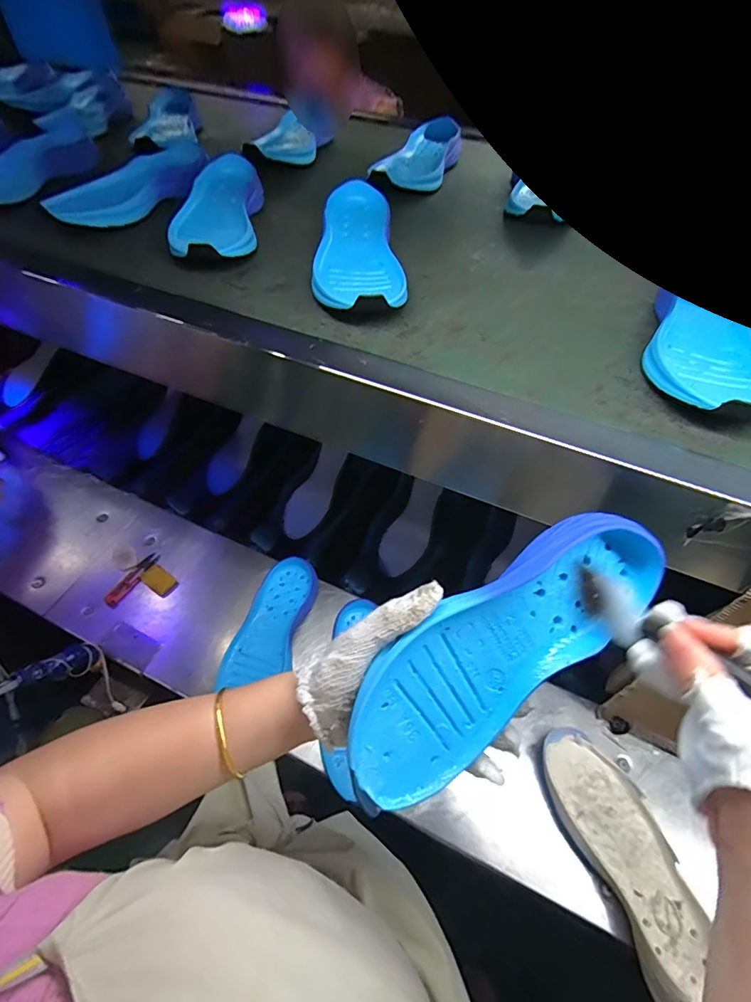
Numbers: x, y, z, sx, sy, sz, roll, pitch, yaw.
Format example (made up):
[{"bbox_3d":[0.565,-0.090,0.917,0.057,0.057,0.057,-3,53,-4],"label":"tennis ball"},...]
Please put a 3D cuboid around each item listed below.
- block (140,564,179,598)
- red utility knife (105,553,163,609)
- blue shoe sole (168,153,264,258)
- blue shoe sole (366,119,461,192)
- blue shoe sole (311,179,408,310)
[{"bbox_3d":[-0.347,0.127,0.731,0.059,0.016,0.033,30,56,16],"label":"block"},{"bbox_3d":[-0.387,0.125,0.732,0.026,0.008,0.103,25,55,13],"label":"red utility knife"},{"bbox_3d":[-0.196,-0.351,0.559,0.098,0.049,0.232,-3,51,-5],"label":"blue shoe sole"},{"bbox_3d":[0.072,-0.548,0.730,0.101,0.049,0.264,15,52,9],"label":"blue shoe sole"},{"bbox_3d":[-0.024,-0.278,0.505,0.092,0.053,0.236,-3,51,-5],"label":"blue shoe sole"}]

